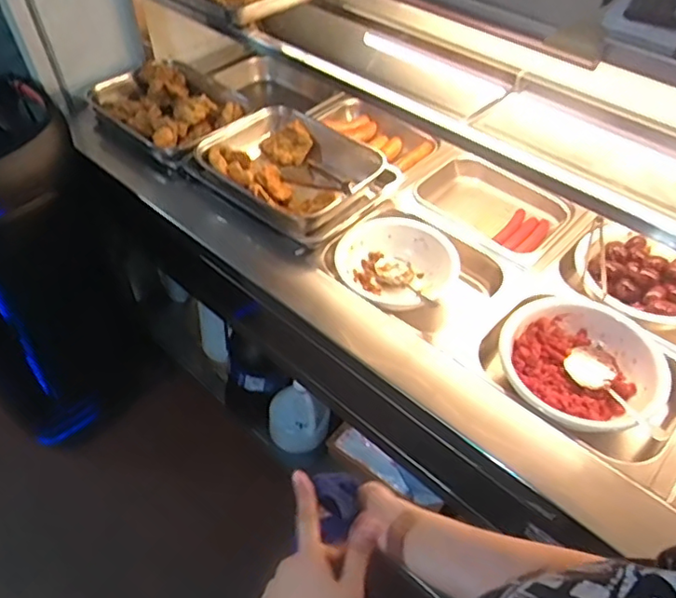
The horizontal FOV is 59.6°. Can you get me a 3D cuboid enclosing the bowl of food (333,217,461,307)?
[{"bbox_3d":[0.105,-0.059,1.134,0.202,0.079,0.219,0,48,0],"label":"bowl of food"}]

